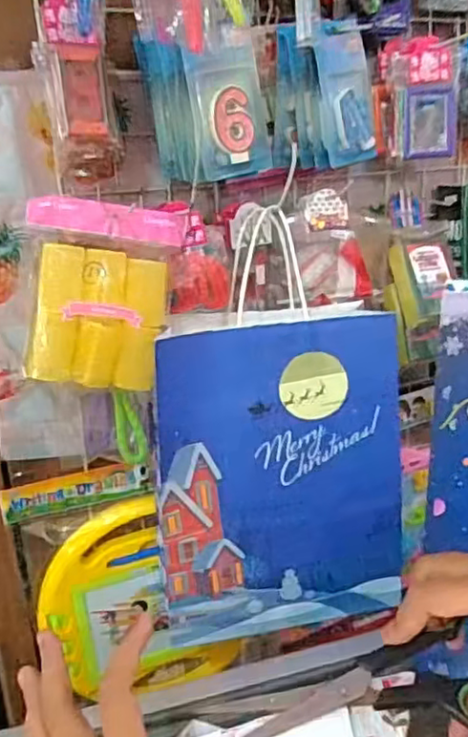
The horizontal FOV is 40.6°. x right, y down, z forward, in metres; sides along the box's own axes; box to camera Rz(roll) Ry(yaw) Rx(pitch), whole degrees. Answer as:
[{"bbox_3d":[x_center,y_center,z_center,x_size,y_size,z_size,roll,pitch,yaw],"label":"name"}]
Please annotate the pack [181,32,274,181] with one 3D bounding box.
[{"bbox_3d":[-0.003,-0.227,0.556,0.065,0.112,0.013,-18,26,-17],"label":"pack"}]

